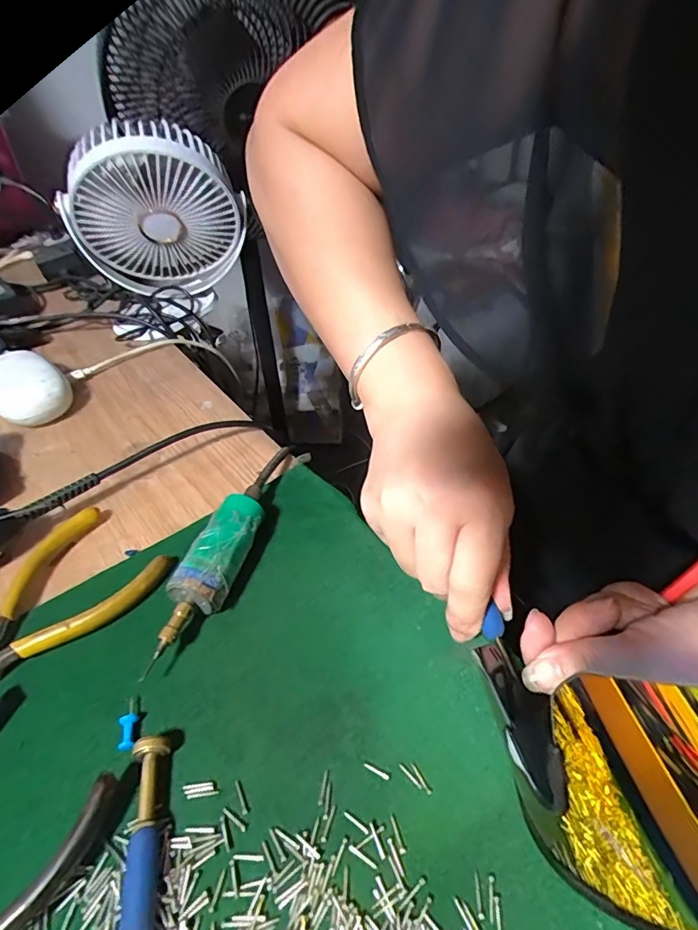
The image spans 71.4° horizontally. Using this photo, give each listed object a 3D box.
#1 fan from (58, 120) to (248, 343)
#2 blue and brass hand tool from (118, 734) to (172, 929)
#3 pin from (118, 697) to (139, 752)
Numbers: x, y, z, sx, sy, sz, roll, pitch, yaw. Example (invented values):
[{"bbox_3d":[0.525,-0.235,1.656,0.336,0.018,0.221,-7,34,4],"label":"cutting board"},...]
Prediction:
[{"bbox_3d":[-0.182,-0.228,0.471,0.153,0.169,0.092,-20,46,-17],"label":"fan"},{"bbox_3d":[-0.075,0.147,0.176,0.014,0.013,0.085,-9,44,-5],"label":"blue and brass hand tool"},{"bbox_3d":[-0.099,0.115,0.217,0.008,0.008,0.024,-13,31,-9],"label":"pin"}]

